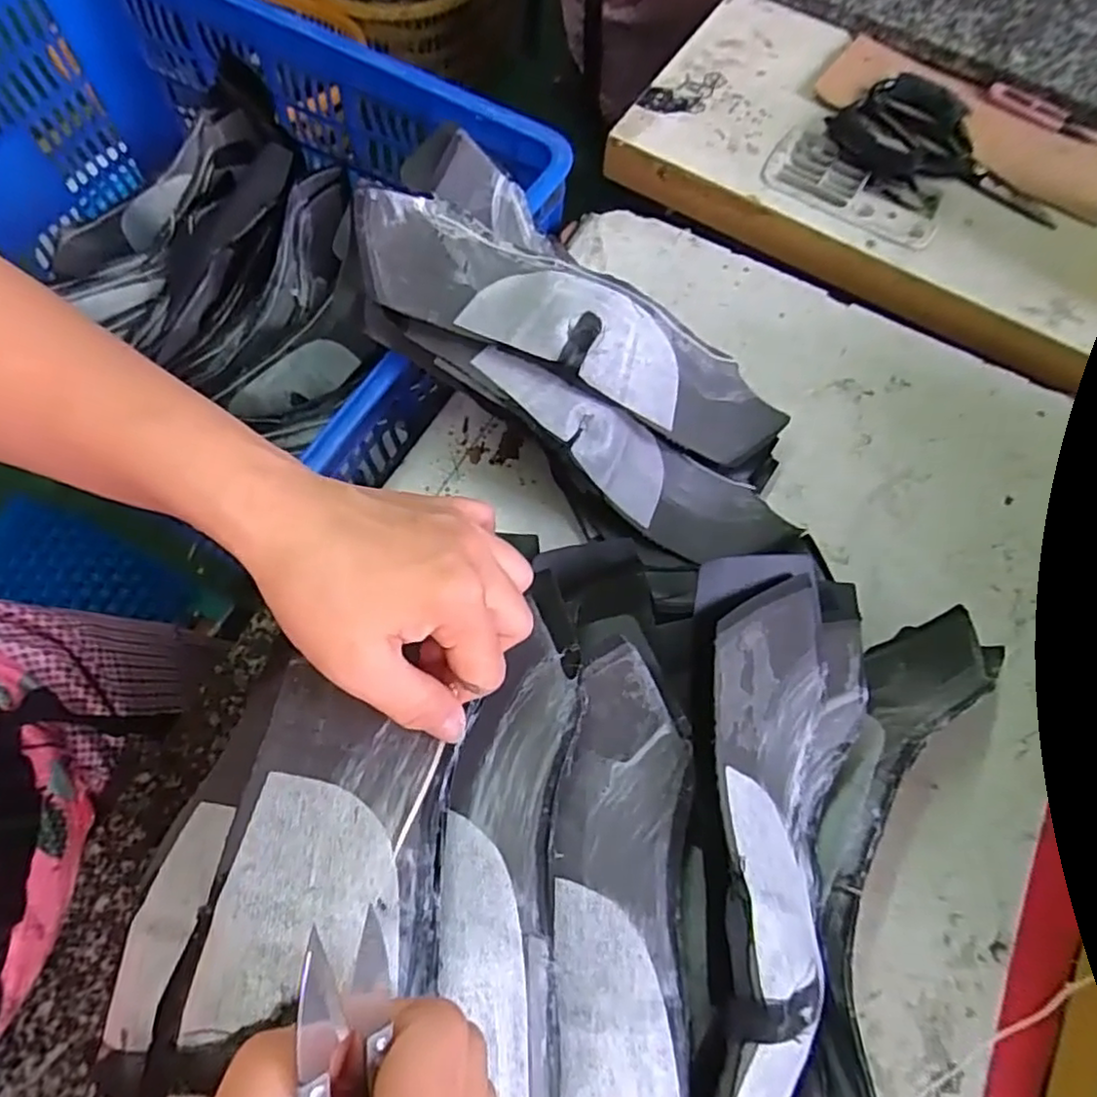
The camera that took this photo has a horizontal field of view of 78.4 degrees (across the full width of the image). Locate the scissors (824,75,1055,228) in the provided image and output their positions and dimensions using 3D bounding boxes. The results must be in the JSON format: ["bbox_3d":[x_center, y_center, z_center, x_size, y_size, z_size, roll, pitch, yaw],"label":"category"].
[{"bbox_3d":[0.339,-0.336,0.571,0.187,0.022,0.099,36,72,12],"label":"scissors"}]

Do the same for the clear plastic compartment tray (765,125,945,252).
[{"bbox_3d":[0.256,-0.301,0.566,0.146,0.010,0.071,33,71,11],"label":"clear plastic compartment tray"}]

